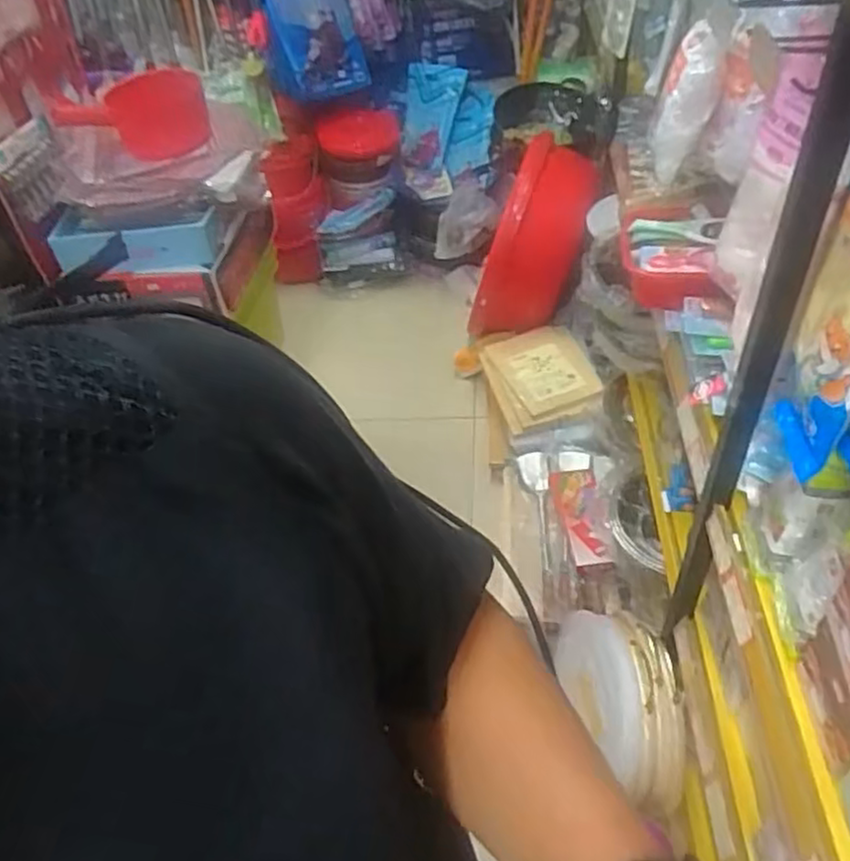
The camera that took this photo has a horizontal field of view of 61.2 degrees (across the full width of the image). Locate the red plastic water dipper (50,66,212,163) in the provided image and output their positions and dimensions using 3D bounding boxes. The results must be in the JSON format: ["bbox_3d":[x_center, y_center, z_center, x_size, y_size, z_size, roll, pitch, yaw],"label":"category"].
[{"bbox_3d":[-0.531,-0.574,1.321,0.255,0.104,0.159,-21,46,-14],"label":"red plastic water dipper"}]

